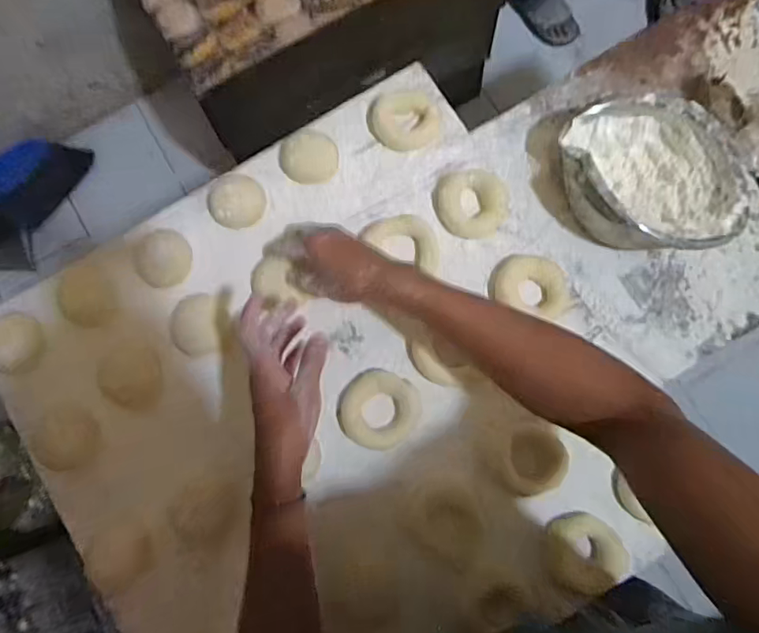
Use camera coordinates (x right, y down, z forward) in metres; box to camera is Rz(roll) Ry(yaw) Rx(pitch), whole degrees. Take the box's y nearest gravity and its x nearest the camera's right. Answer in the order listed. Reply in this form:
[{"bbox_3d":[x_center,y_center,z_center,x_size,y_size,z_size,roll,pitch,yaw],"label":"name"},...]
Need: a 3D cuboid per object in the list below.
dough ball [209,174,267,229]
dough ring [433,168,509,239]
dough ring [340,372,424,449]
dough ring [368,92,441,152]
[{"bbox_3d":[-0.158,-0.126,0.572,0.061,0.025,0.055,-1,81,1],"label":"dough ball"},{"bbox_3d":[0.101,-0.122,0.572,0.079,0.018,0.071,1,81,1],"label":"dough ring"},{"bbox_3d":[0.001,0.096,0.539,0.080,0.014,0.076,0,81,1],"label":"dough ring"},{"bbox_3d":[0.028,-0.217,0.584,0.078,0.014,0.066,-2,81,1],"label":"dough ring"}]

